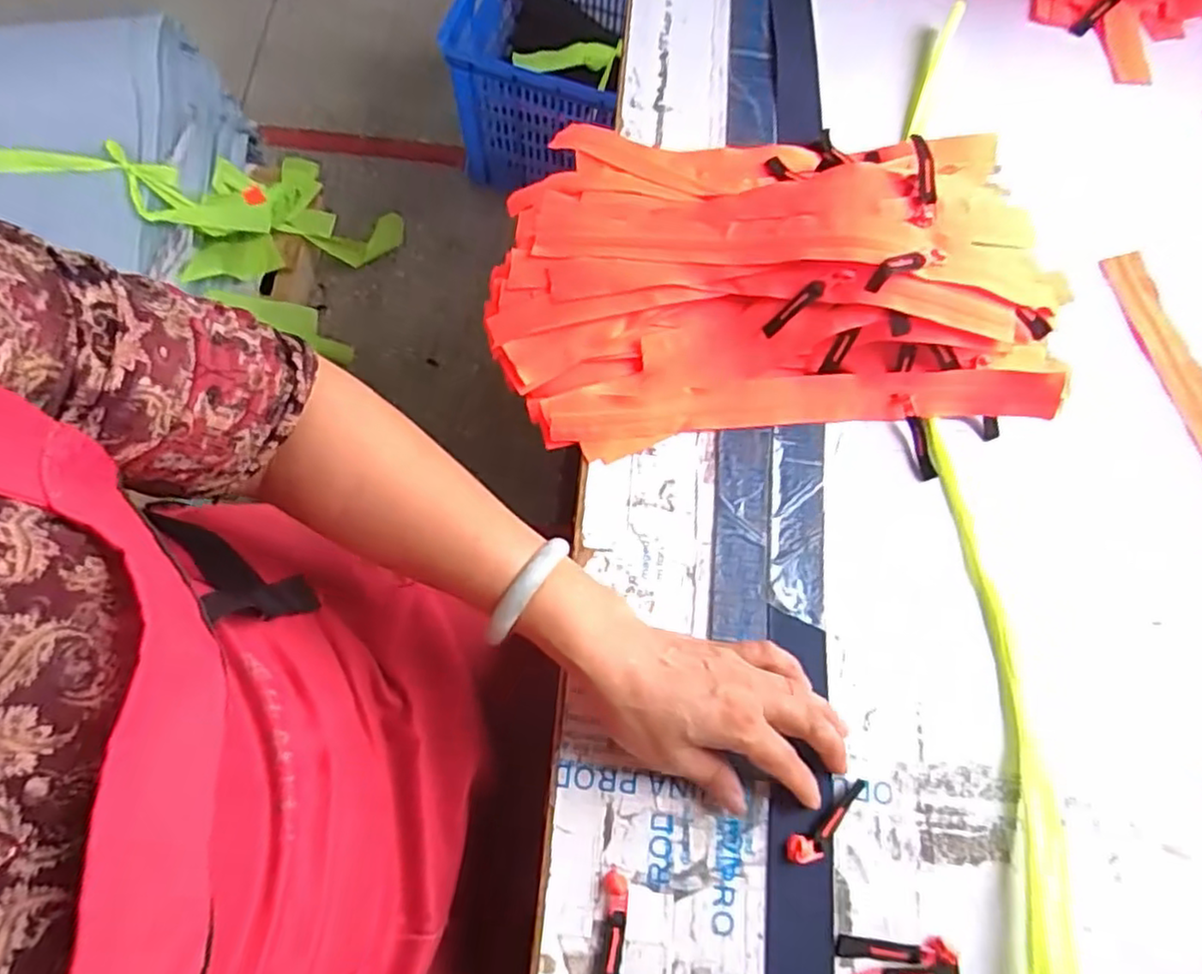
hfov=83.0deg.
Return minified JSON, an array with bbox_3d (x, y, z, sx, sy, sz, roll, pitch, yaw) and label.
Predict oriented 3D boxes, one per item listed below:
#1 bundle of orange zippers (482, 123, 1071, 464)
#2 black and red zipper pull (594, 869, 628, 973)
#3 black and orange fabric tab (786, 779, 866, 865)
[{"bbox_3d":[0.125,-0.177,0.484,0.404,0.093,0.277,-6,71,-3],"label":"bundle of orange zippers"},{"bbox_3d":[0.005,0.251,0.375,0.014,0.004,0.067,7,70,1],"label":"black and red zipper pull"},{"bbox_3d":[0.134,0.197,0.398,0.063,0.004,0.018,-35,75,-20],"label":"black and orange fabric tab"}]

